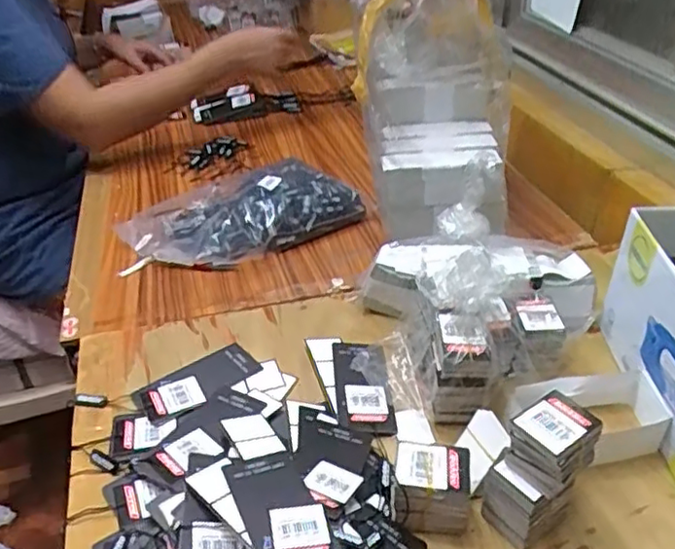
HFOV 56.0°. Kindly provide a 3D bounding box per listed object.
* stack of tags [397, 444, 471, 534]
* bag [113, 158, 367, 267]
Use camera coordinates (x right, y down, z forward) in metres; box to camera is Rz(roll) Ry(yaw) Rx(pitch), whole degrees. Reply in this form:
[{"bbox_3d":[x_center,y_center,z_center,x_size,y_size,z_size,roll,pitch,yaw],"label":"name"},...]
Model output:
[{"bbox_3d":[0.066,0.151,0.446,0.051,0.052,0.038,0,36,2],"label":"stack of tags"},{"bbox_3d":[-0.120,-0.075,0.789,0.279,0.060,0.155,-20,40,-23],"label":"bag"}]

